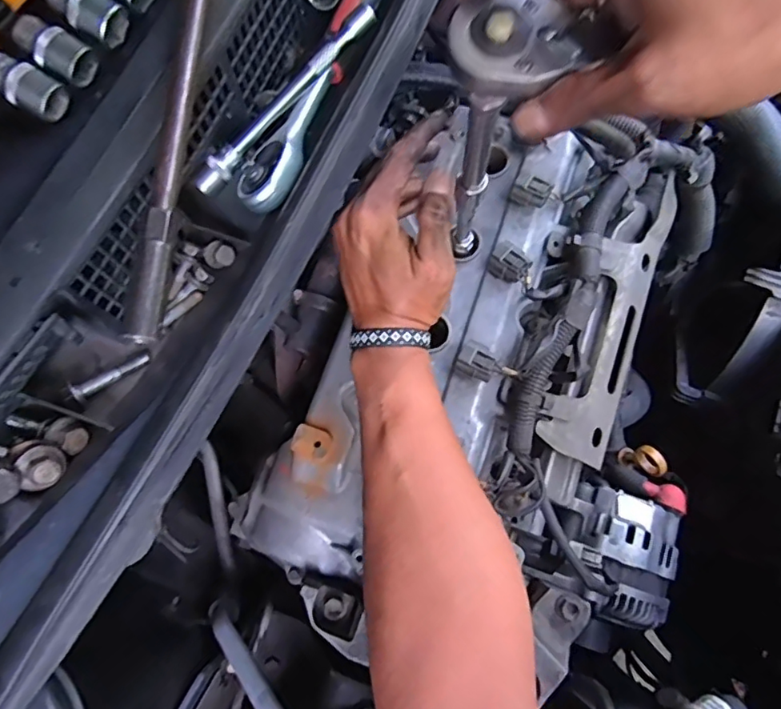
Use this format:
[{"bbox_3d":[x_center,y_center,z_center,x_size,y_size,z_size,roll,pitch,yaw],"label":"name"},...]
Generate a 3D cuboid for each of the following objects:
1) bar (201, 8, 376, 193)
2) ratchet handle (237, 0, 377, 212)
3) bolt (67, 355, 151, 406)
[{"bbox_3d":[-0.051,-0.122,0.262,0.115,0.011,0.012,-45,78,4],"label":"bar"},{"bbox_3d":[-0.034,-0.133,0.267,0.025,0.019,0.141,24,77,7],"label":"ratchet handle"},{"bbox_3d":[-0.134,0.011,0.260,0.035,0.010,0.008,-32,77,-7],"label":"bolt"}]

